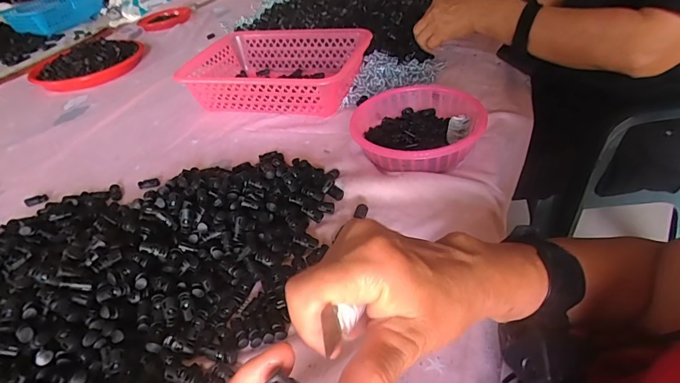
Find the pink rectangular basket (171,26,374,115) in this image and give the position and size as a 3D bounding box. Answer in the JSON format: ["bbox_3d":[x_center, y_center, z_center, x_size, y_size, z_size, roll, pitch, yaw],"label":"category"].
[{"bbox_3d":[-0.116,-0.221,0.728,0.303,0.073,0.206,7,42,16],"label":"pink rectangular basket"}]

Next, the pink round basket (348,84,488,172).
[{"bbox_3d":[0.099,-0.082,0.545,0.158,0.051,0.168,-4,41,3],"label":"pink round basket"}]

